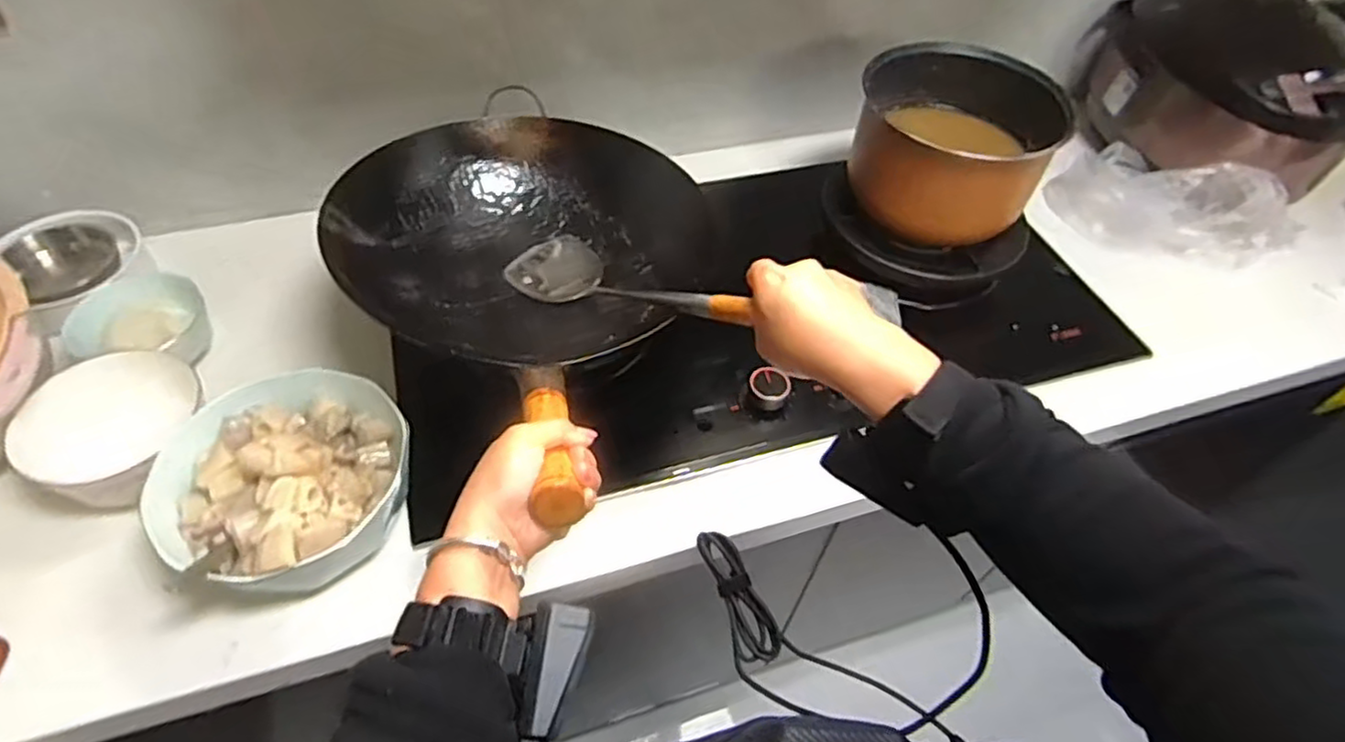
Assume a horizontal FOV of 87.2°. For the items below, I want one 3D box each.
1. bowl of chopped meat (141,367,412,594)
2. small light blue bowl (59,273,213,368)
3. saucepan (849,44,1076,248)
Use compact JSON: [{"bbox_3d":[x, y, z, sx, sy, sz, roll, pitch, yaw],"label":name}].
[{"bbox_3d":[-0.337,0.096,0.626,0.179,0.103,0.194,2,51,-2],"label":"bowl of chopped meat"},{"bbox_3d":[-0.569,-0.049,0.751,0.115,0.059,0.106,2,51,-2],"label":"small light blue bowl"},{"bbox_3d":[0.320,-0.259,0.836,0.221,0.150,0.210,24,54,15],"label":"saucepan"}]

